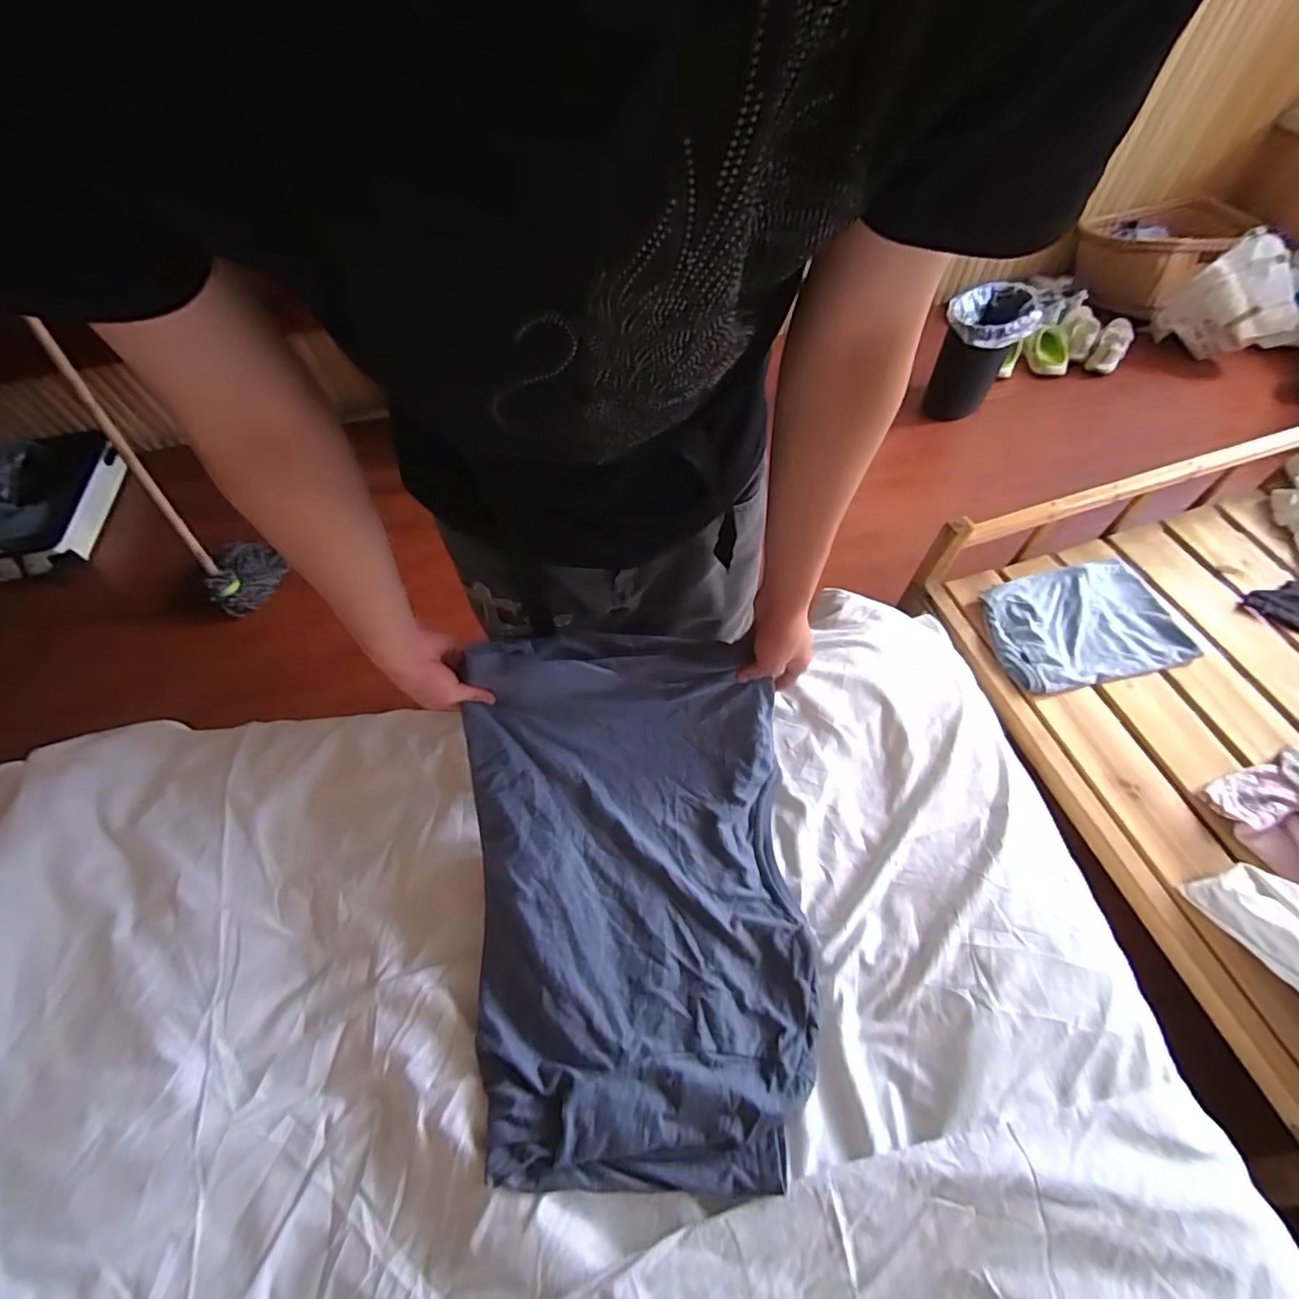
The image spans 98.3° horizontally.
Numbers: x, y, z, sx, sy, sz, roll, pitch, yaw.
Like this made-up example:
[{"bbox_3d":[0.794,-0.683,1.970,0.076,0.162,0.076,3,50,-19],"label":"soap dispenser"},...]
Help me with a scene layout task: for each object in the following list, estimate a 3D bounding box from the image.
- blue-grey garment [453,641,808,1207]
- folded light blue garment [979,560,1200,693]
[{"bbox_3d":[-0.016,0.251,0.593,0.358,0.231,0.503,-4,57,-1],"label":"blue-grey garment"},{"bbox_3d":[0.815,-0.048,1.082,0.350,0.048,0.242,-10,58,-5],"label":"folded light blue garment"}]

